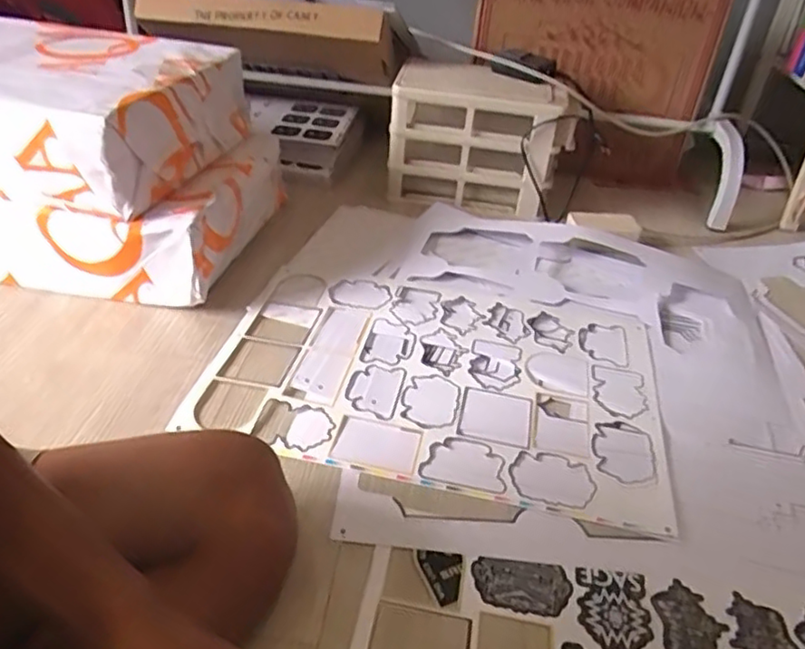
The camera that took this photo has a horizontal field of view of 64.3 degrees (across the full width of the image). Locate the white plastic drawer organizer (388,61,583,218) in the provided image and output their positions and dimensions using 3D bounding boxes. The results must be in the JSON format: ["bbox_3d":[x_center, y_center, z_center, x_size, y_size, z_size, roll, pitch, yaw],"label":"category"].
[{"bbox_3d":[0.127,-0.296,1.043,0.283,0.188,0.119,8,37,5],"label":"white plastic drawer organizer"}]

